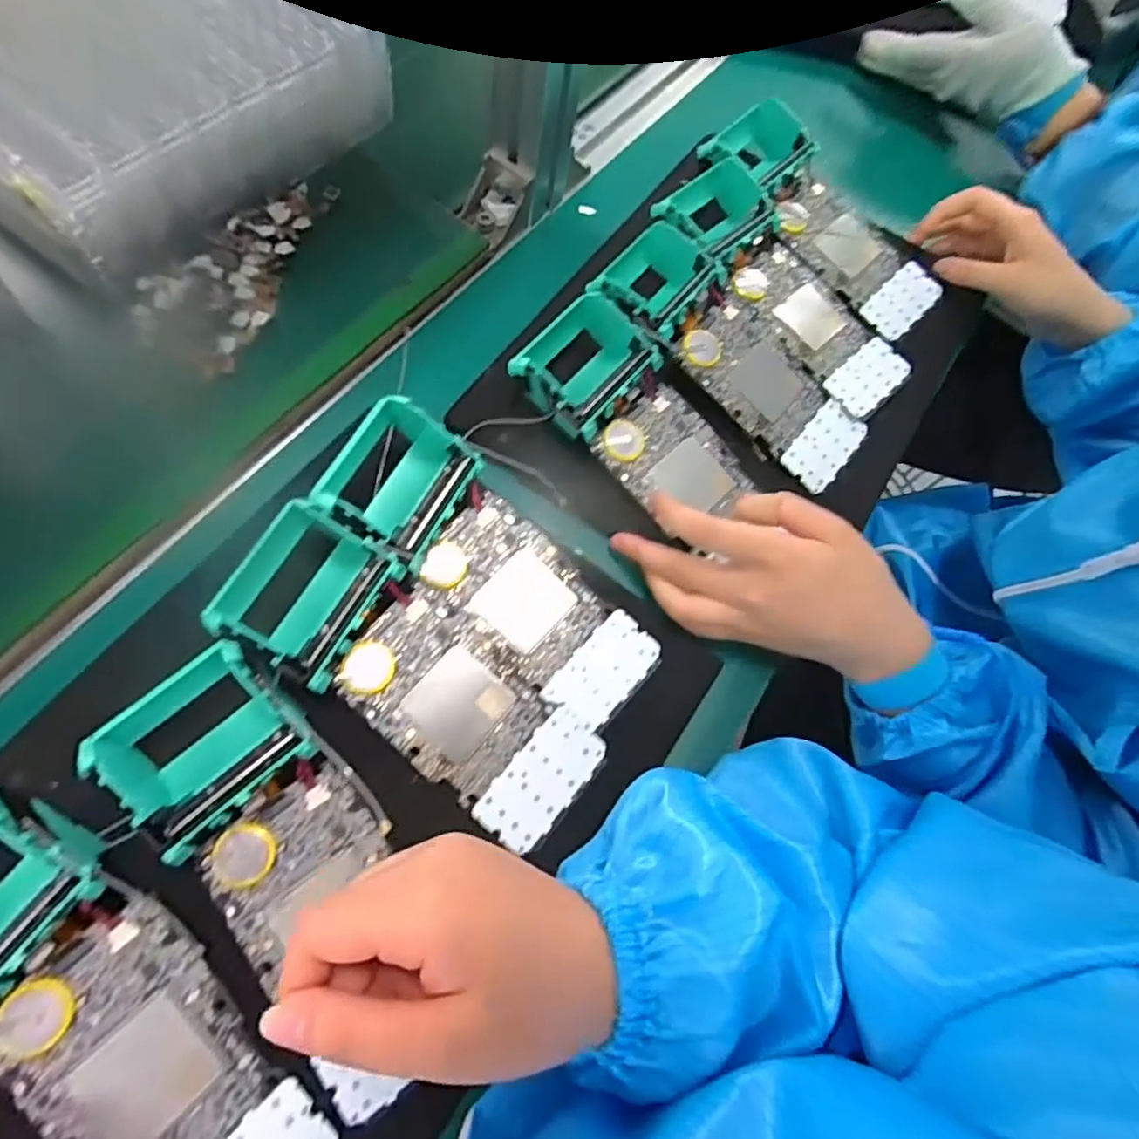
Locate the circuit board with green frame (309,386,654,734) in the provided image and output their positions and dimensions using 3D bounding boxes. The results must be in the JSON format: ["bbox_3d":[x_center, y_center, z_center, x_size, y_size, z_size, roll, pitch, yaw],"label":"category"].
[{"bbox_3d":[-0.039,-0.002,0.333,0.192,0.034,0.074,45,69,-2],"label":"circuit board with green frame"}]

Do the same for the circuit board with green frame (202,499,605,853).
[{"bbox_3d":[-0.073,0.051,0.306,0.188,0.025,0.068,40,68,-6],"label":"circuit board with green frame"}]

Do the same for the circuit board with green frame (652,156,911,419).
[{"bbox_3d":[0.145,-0.187,0.432,0.082,0.022,0.192,-38,87,-19],"label":"circuit board with green frame"}]

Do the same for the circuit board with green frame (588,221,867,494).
[{"bbox_3d":[0.100,-0.132,0.406,0.084,0.038,0.196,-41,89,-20],"label":"circuit board with green frame"}]

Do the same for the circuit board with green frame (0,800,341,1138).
[{"bbox_3d":[-0.180,0.169,0.245,0.191,0.037,0.074,44,69,0],"label":"circuit board with green frame"}]

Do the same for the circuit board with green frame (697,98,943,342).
[{"bbox_3d":[0.179,-0.251,0.464,0.087,0.034,0.194,-38,87,-19],"label":"circuit board with green frame"}]

